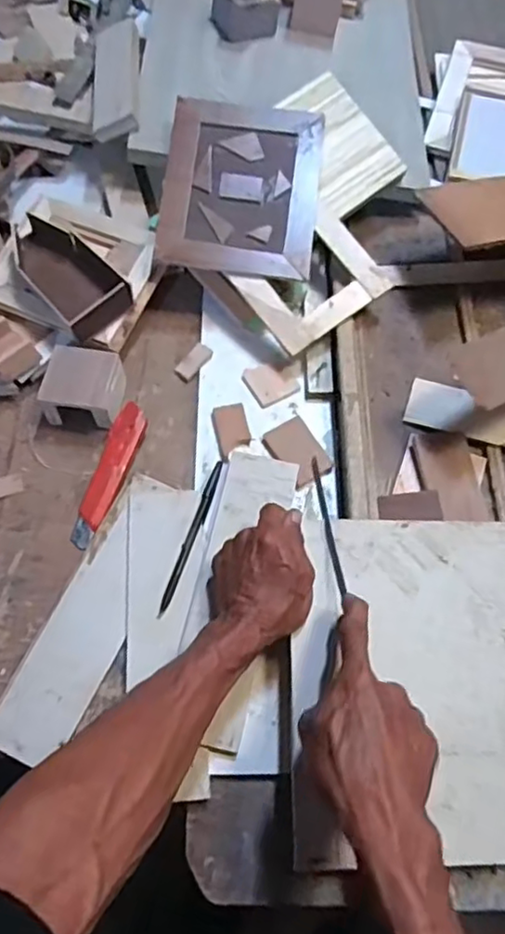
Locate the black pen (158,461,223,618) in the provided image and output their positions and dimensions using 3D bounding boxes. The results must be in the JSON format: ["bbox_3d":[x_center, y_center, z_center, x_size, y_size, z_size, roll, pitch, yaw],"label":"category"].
[{"bbox_3d":[-0.056,0.062,0.579,0.009,0.004,0.155,16,65,7],"label":"black pen"}]

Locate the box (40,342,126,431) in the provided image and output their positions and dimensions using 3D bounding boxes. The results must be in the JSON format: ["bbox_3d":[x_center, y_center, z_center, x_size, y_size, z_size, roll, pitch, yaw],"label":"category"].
[{"bbox_3d":[-0.170,-0.080,0.633,0.078,0.057,0.067,6,64,3],"label":"box"}]

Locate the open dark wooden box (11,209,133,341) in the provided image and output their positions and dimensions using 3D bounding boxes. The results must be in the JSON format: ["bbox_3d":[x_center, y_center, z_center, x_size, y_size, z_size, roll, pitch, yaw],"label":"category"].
[{"bbox_3d":[-0.200,-0.209,0.668,0.075,0.034,0.164,-36,69,-16],"label":"open dark wooden box"}]

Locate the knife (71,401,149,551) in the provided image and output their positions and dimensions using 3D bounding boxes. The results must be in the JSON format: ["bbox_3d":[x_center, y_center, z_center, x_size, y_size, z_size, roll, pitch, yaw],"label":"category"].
[{"bbox_3d":[-0.140,0.005,0.610,0.033,0.021,0.150,16,65,7],"label":"knife"}]

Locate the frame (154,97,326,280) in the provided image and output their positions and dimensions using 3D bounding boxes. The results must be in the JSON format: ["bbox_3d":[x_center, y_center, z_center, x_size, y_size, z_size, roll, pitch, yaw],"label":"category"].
[{"bbox_3d":[-0.011,-0.298,0.671,0.163,0.011,0.185,7,83,-2],"label":"frame"}]

